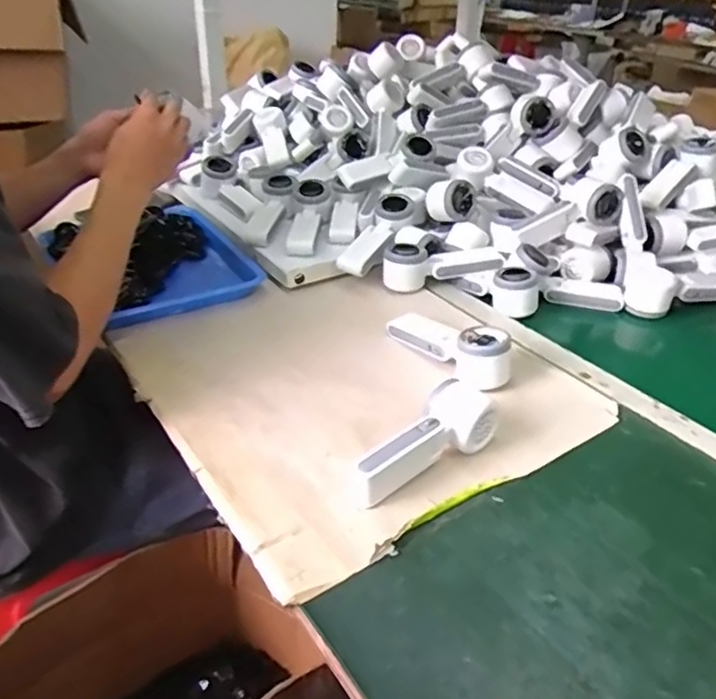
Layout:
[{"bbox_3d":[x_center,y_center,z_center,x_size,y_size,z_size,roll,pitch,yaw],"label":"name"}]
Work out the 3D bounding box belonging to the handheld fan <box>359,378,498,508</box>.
[{"bbox_3d":[0.057,0.080,0.579,0.164,0.052,0.057,-21,39,-33],"label":"handheld fan"}]

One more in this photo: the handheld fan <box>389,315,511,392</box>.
[{"bbox_3d":[0.101,-0.014,0.721,0.053,0.045,0.167,-24,41,-36],"label":"handheld fan"}]

